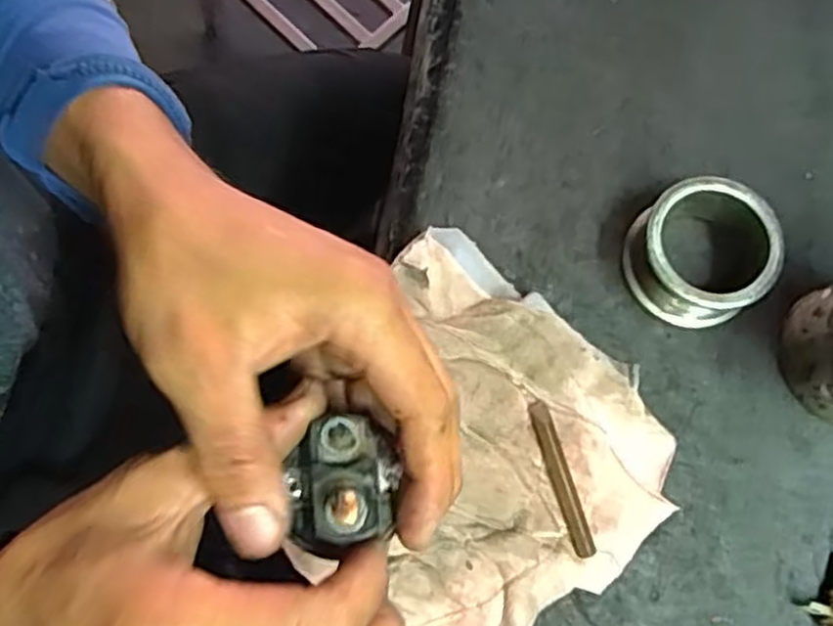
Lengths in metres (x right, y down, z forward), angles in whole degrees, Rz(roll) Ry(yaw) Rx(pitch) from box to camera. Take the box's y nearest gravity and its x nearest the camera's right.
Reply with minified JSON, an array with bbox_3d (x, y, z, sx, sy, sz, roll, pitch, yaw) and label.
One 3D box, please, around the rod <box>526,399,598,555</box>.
[{"bbox_3d":[0.064,0.072,0.331,0.010,0.006,0.068,-17,80,-8],"label":"rod"}]

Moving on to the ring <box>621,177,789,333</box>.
[{"bbox_3d":[0.132,-0.028,0.352,0.061,0.036,0.062,1,78,-5],"label":"ring"}]

